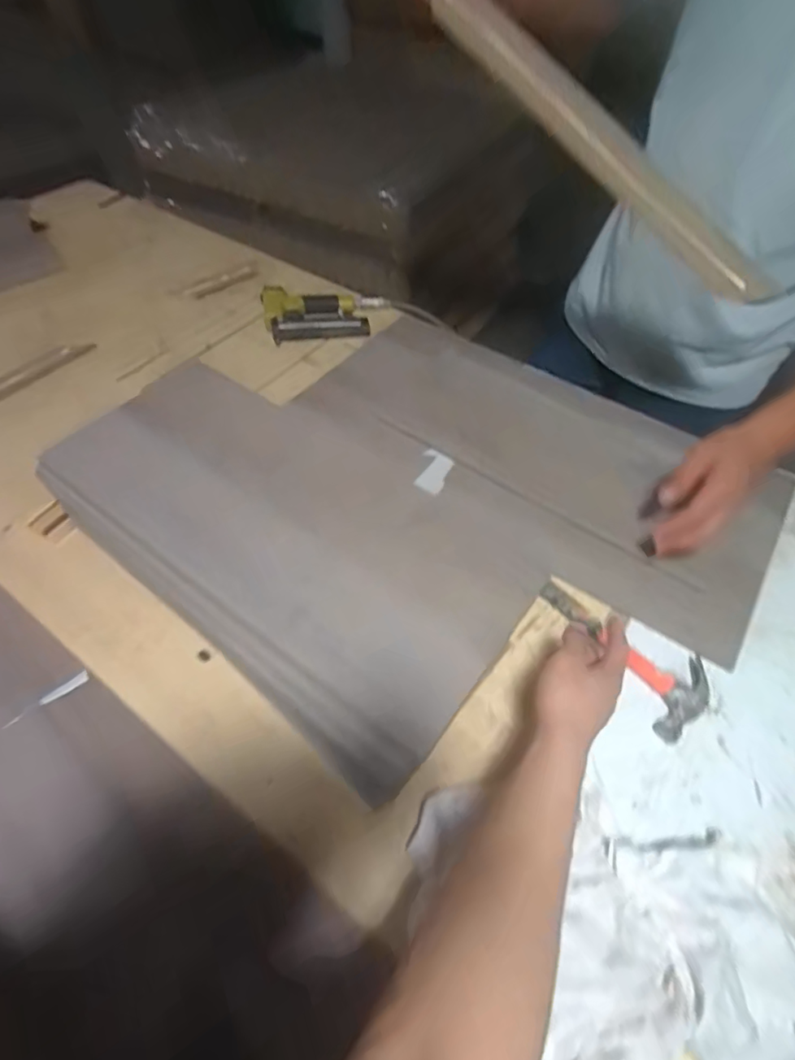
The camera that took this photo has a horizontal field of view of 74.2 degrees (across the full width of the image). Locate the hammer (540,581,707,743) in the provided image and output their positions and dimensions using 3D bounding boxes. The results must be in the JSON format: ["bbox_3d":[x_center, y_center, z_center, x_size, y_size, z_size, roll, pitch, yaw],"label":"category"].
[{"bbox_3d":[0.266,0.130,0.618,0.099,0.034,0.212,-31,61,-24],"label":"hammer"}]

